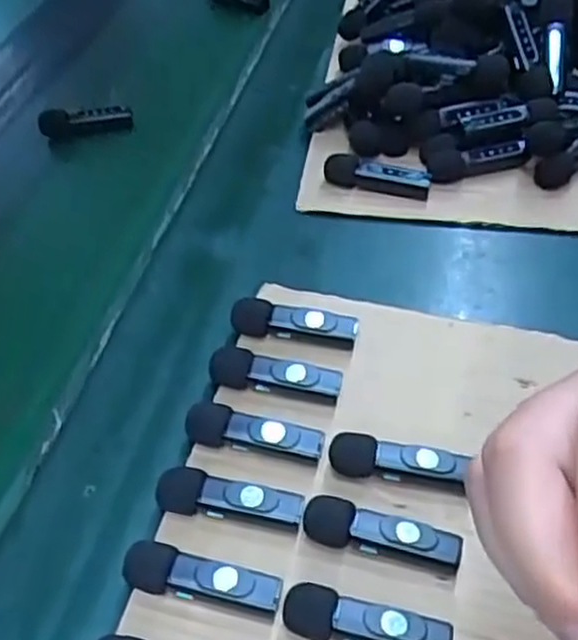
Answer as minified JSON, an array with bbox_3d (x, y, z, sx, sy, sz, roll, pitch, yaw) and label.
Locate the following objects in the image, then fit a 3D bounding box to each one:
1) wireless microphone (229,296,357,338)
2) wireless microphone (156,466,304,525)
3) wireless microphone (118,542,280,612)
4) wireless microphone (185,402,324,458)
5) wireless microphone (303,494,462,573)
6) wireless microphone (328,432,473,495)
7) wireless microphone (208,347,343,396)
[{"bbox_3d":[0.003,0.001,0.398,0.064,0.015,0.014,7,50,10],"label":"wireless microphone"},{"bbox_3d":[-0.026,0.078,0.335,0.064,0.015,0.017,8,50,10],"label":"wireless microphone"},{"bbox_3d":[-0.035,0.106,0.312,0.063,0.015,0.017,9,50,11],"label":"wireless microphone"},{"bbox_3d":[-0.016,0.052,0.356,0.062,0.016,0.016,7,50,9],"label":"wireless microphone"},{"bbox_3d":[0.038,0.090,0.322,0.064,0.017,0.018,11,51,12],"label":"wireless microphone"},{"bbox_3d":[0.049,0.064,0.344,0.060,0.017,0.015,7,50,9],"label":"wireless microphone"},{"bbox_3d":[-0.007,0.027,0.377,0.064,0.012,0.016,8,50,10],"label":"wireless microphone"}]

